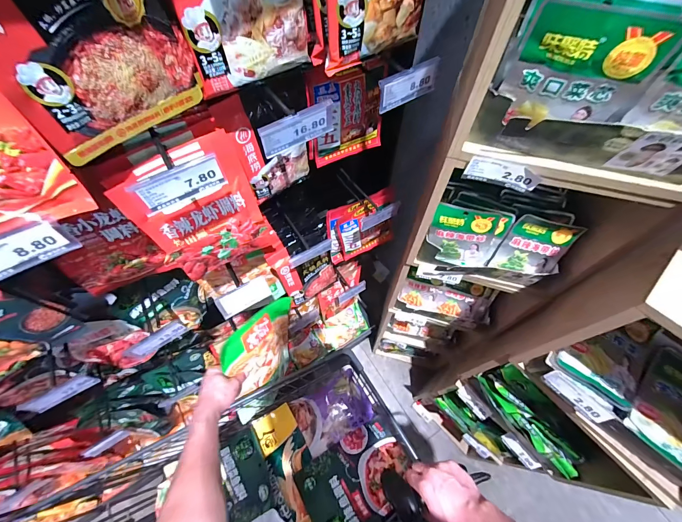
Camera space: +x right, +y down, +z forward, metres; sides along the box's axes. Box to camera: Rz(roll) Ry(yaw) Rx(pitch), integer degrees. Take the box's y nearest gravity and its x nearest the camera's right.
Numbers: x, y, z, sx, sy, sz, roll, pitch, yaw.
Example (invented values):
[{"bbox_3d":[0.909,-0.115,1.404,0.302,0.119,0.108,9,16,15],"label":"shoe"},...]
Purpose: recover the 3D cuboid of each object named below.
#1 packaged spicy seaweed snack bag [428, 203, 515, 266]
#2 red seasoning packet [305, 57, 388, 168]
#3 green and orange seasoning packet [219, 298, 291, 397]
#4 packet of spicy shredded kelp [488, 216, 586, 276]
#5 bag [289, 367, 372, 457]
[{"bbox_3d":[0.227,-0.041,0.565,0.129,0.130,0.040,5,62,4],"label":"packaged spicy seaweed snack bag"},{"bbox_3d":[0.017,-0.283,0.607,0.152,0.199,0.036,-18,63,-9],"label":"red seasoning packet"},{"bbox_3d":[-0.178,0.213,0.708,0.029,0.247,0.193,17,31,27],"label":"green and orange seasoning packet"},{"bbox_3d":[0.349,-0.023,0.557,0.112,0.112,0.018,15,36,5],"label":"packet of spicy shredded kelp"},{"bbox_3d":[-0.023,0.401,0.844,0.196,0.028,0.153,-27,47,-13],"label":"bag"}]

